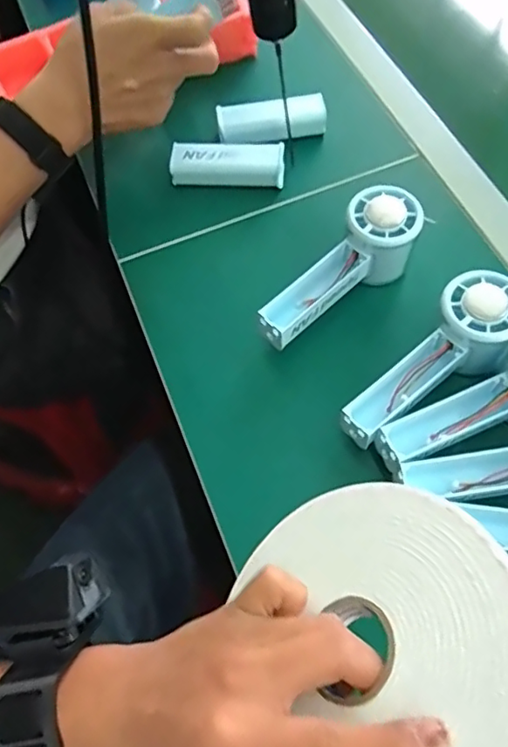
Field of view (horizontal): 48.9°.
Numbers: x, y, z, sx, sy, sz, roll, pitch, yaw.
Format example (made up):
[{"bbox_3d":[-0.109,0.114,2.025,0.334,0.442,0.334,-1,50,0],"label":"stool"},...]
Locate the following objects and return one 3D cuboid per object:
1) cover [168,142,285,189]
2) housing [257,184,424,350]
[{"bbox_3d":[-0.024,-0.193,0.511,0.102,0.019,0.035,4,64,5],"label":"cover"},{"bbox_3d":[0.070,-0.077,0.430,0.053,0.050,0.147,36,71,18],"label":"housing"}]

